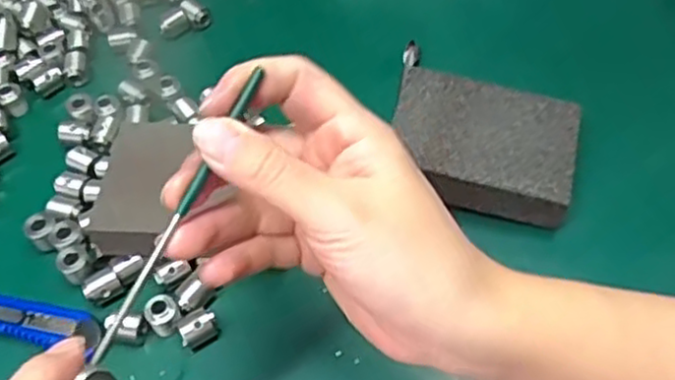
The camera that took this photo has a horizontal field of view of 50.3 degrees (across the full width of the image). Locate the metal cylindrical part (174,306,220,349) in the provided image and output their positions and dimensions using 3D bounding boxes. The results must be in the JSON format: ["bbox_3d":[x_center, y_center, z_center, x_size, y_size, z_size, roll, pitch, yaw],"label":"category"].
[{"bbox_3d":[-0.068,0.067,0.351,0.018,0.012,0.014,-25,60,-16],"label":"metal cylindrical part"}]

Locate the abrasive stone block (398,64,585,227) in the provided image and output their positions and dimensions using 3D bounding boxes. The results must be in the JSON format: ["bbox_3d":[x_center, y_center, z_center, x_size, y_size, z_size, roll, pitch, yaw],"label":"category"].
[{"bbox_3d":[0.077,-0.023,0.386,0.093,0.030,0.067,11,57,7],"label":"abrasive stone block"}]

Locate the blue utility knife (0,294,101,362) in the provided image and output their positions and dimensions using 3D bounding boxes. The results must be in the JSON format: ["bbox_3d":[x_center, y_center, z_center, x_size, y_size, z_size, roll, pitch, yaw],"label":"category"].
[{"bbox_3d":[-0.178,0.060,0.363,0.127,0.009,0.021,12,57,8],"label":"blue utility knife"}]

